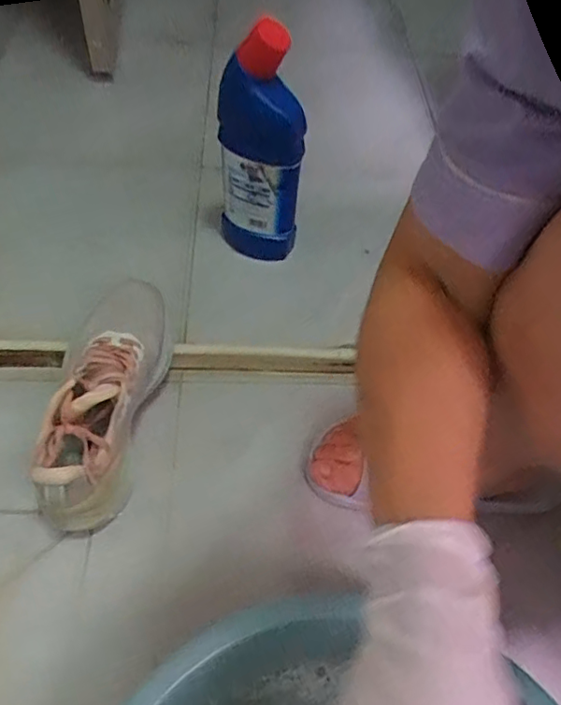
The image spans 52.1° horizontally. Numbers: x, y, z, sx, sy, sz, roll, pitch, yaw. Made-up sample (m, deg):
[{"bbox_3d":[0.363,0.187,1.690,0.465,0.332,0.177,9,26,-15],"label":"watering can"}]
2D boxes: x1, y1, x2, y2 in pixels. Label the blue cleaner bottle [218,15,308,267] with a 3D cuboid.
[{"bbox_3d":[-0.024,-0.230,0.704,0.090,0.291,0.060,-11,54,-14],"label":"blue cleaner bottle"}]

